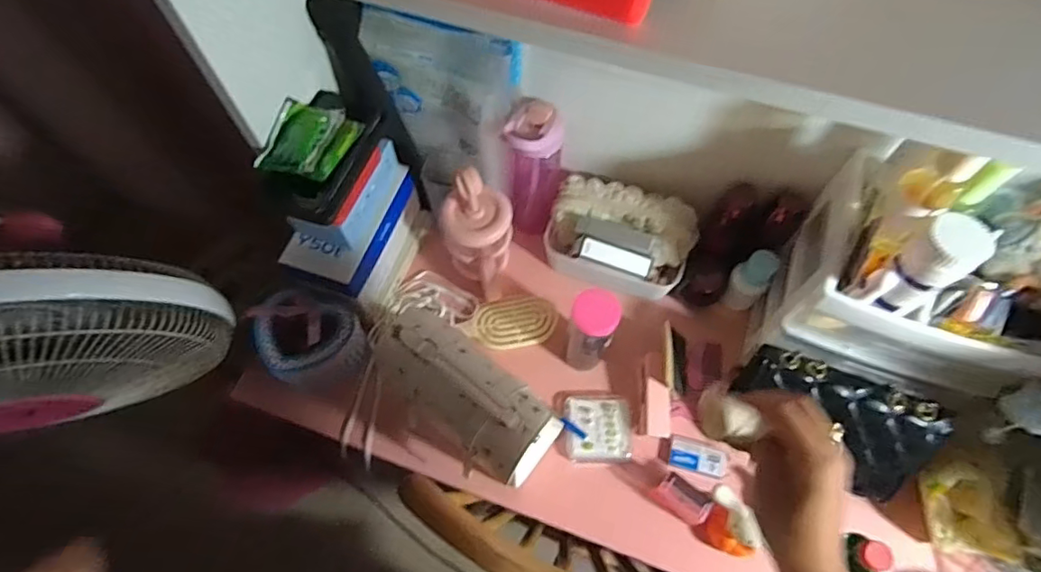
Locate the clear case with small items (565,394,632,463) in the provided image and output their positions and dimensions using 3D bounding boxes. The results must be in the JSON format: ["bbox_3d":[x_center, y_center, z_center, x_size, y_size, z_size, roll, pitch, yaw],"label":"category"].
[{"bbox_3d":[0.102,0.183,0.701,0.083,0.013,0.086,3,64,2],"label":"clear case with small items"}]

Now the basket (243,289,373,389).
[{"bbox_3d":[-0.272,0.066,0.718,0.125,0.087,0.122,0,64,0],"label":"basket"}]

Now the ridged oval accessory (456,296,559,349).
[{"bbox_3d":[-0.014,0.052,0.759,0.132,0.009,0.069,-11,81,-2],"label":"ridged oval accessory"}]

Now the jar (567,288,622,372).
[{"bbox_3d":[0.088,0.061,0.684,0.053,0.158,0.046,15,65,7],"label":"jar"}]

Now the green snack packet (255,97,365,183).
[{"bbox_3d":[-0.231,-0.160,0.595,0.084,0.030,0.097,18,65,9],"label":"green snack packet"}]

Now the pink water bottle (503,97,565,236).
[{"bbox_3d":[0.017,-0.149,0.743,0.070,0.209,0.073,11,64,5],"label":"pink water bottle"}]

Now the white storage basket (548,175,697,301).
[{"bbox_3d":[0.136,-0.066,0.754,0.201,0.108,0.107,17,65,8],"label":"white storage basket"}]

